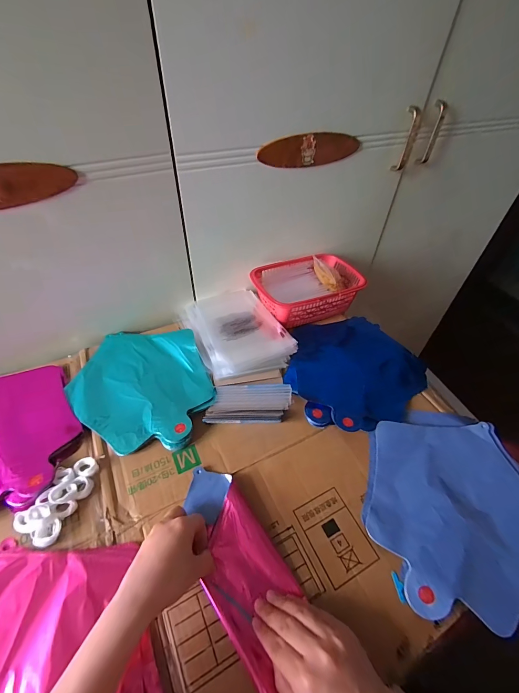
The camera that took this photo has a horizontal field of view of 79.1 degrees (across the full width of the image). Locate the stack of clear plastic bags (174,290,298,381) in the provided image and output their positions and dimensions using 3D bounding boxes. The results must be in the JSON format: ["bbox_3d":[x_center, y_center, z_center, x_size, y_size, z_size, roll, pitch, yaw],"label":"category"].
[{"bbox_3d":[-0.048,-0.038,0.595,0.159,0.029,0.217,-19,52,-20],"label":"stack of clear plastic bags"}]

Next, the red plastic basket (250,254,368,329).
[{"bbox_3d":[0.095,-0.124,0.641,0.213,0.069,0.144,-15,51,-17],"label":"red plastic basket"}]

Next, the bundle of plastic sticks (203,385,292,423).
[{"bbox_3d":[-0.014,0.088,0.481,0.126,0.017,0.066,1,48,-3],"label":"bundle of plastic sticks"}]

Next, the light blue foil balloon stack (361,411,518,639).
[{"bbox_3d":[0.252,0.195,0.411,0.245,0.018,0.225,-16,52,-18],"label":"light blue foil balloon stack"}]

